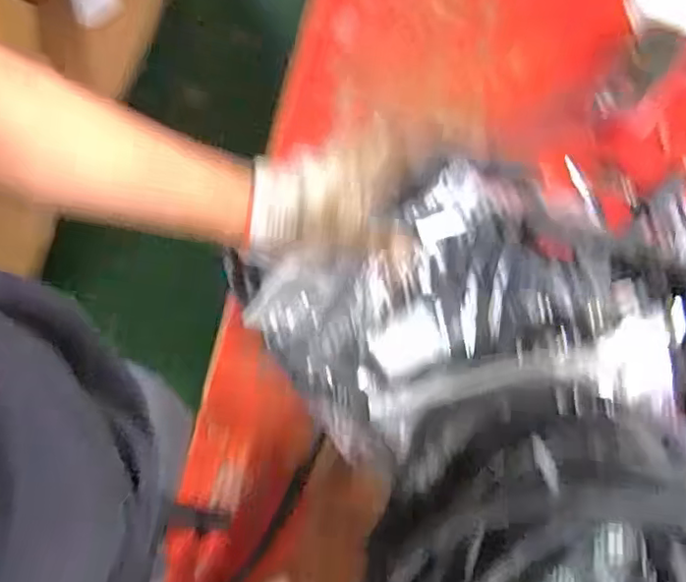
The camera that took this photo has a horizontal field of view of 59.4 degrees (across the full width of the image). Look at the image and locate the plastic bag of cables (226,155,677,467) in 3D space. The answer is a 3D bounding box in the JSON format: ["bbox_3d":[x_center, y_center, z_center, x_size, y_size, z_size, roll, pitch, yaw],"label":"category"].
[{"bbox_3d":[0.100,0.008,0.644,0.397,0.122,0.291,-9,69,-5],"label":"plastic bag of cables"}]

